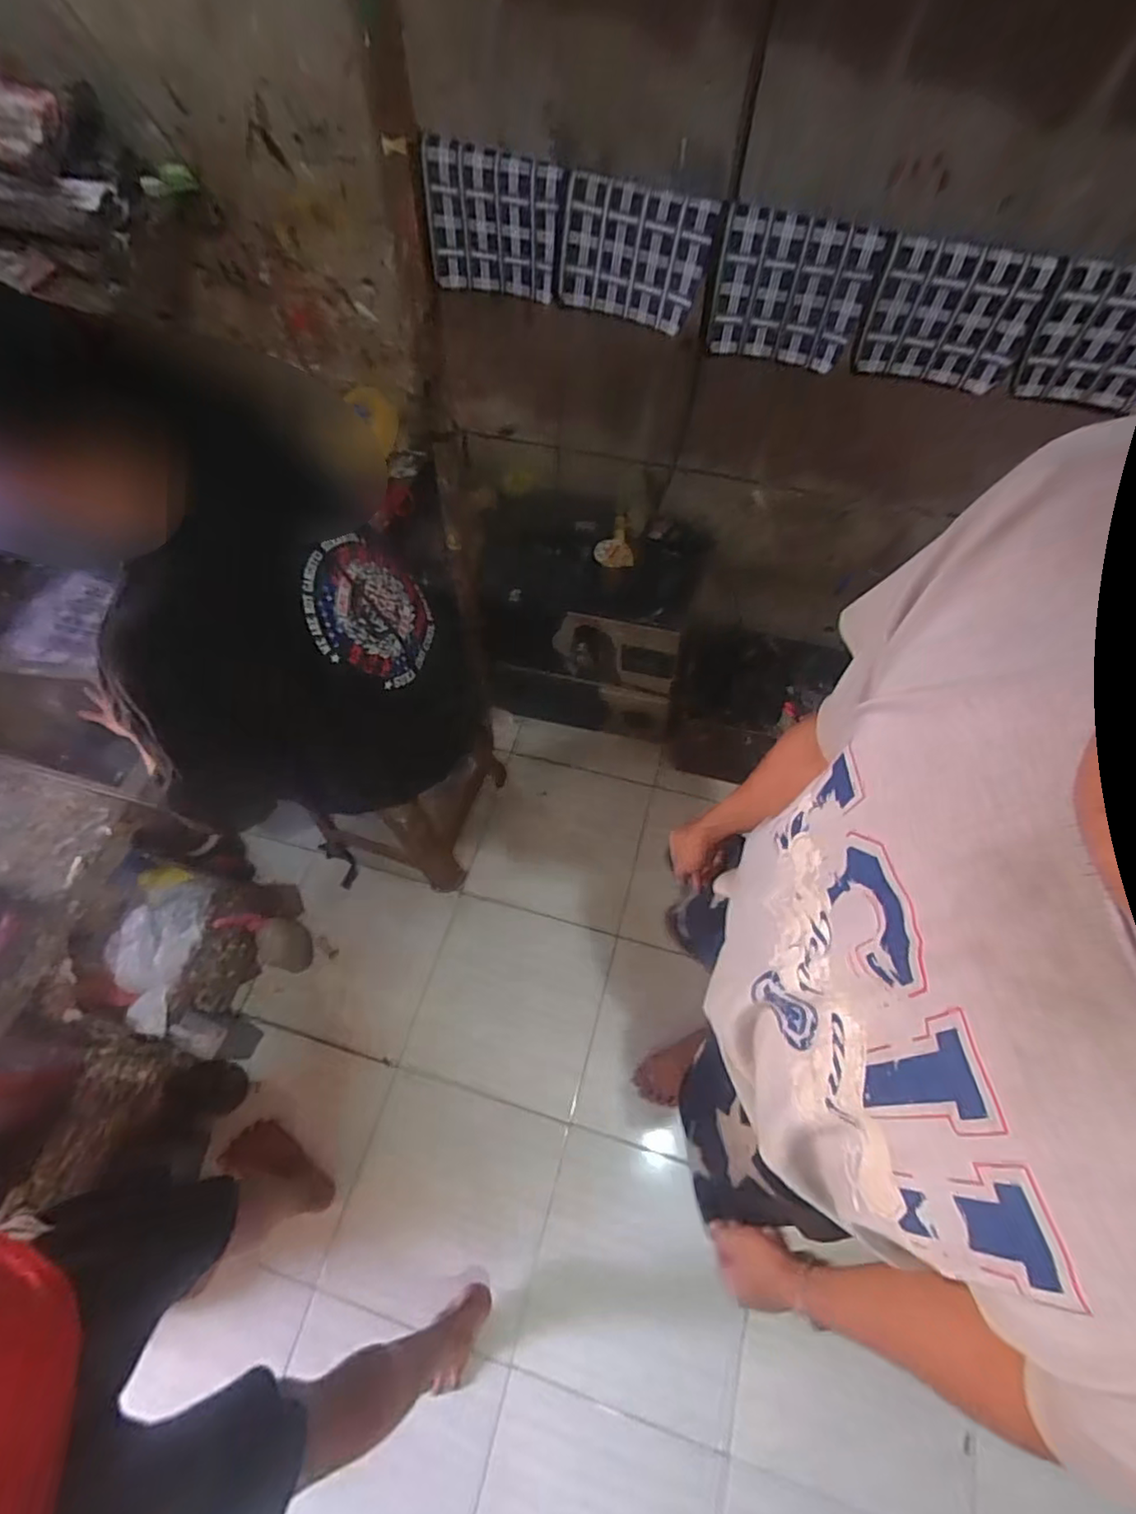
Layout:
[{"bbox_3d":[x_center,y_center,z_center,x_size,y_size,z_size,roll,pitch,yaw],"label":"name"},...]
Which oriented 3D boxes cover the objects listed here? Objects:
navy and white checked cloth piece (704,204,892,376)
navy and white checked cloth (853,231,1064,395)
[{"bbox_3d":[0.264,-0.553,0.736,0.176,0.149,0.015,16,59,5],"label":"navy and white checked cloth piece"},{"bbox_3d":[0.442,-0.511,0.715,0.176,0.131,0.022,14,66,11],"label":"navy and white checked cloth"}]

